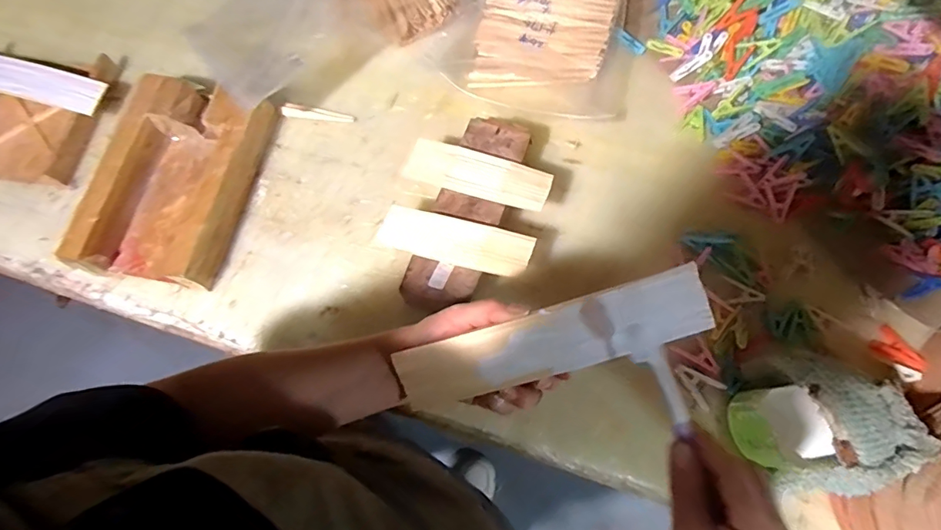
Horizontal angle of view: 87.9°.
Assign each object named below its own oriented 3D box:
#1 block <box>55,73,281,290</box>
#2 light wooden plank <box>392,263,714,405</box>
[{"bbox_3d":[-0.392,-0.115,0.644,0.185,0.062,0.270,13,72,6],"label":"block"},{"bbox_3d":[0.060,0.061,0.379,0.239,0.015,0.053,-17,94,8],"label":"light wooden plank"}]

